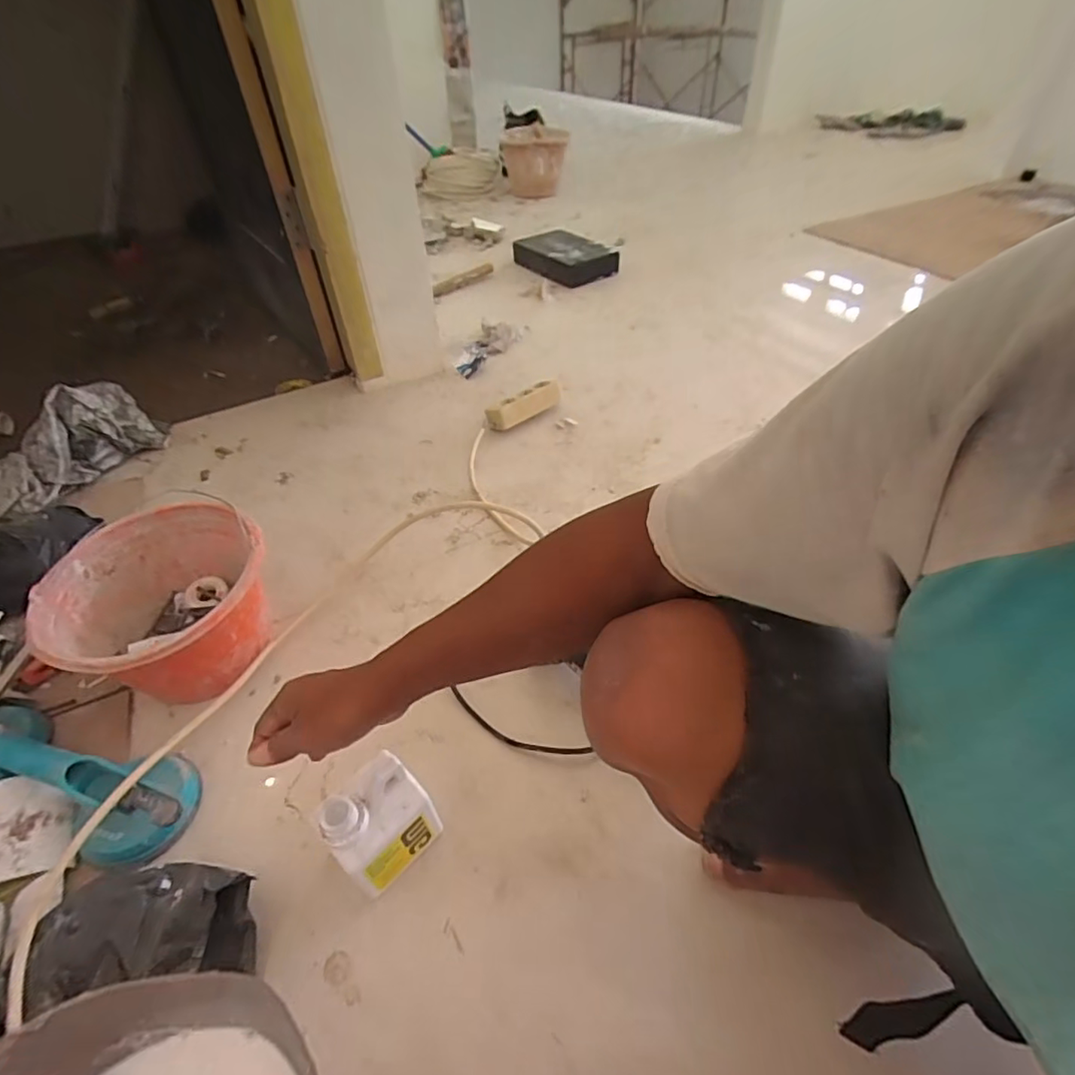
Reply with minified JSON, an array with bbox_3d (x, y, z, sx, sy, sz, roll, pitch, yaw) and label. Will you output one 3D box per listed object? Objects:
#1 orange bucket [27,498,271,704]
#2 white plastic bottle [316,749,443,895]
[{"bbox_3d":[-0.453,0.089,0.715,0.258,0.142,0.246,29,52,30],"label":"orange bucket"},{"bbox_3d":[-0.152,0.274,0.548,0.087,0.123,0.072,-35,52,-29],"label":"white plastic bottle"}]

